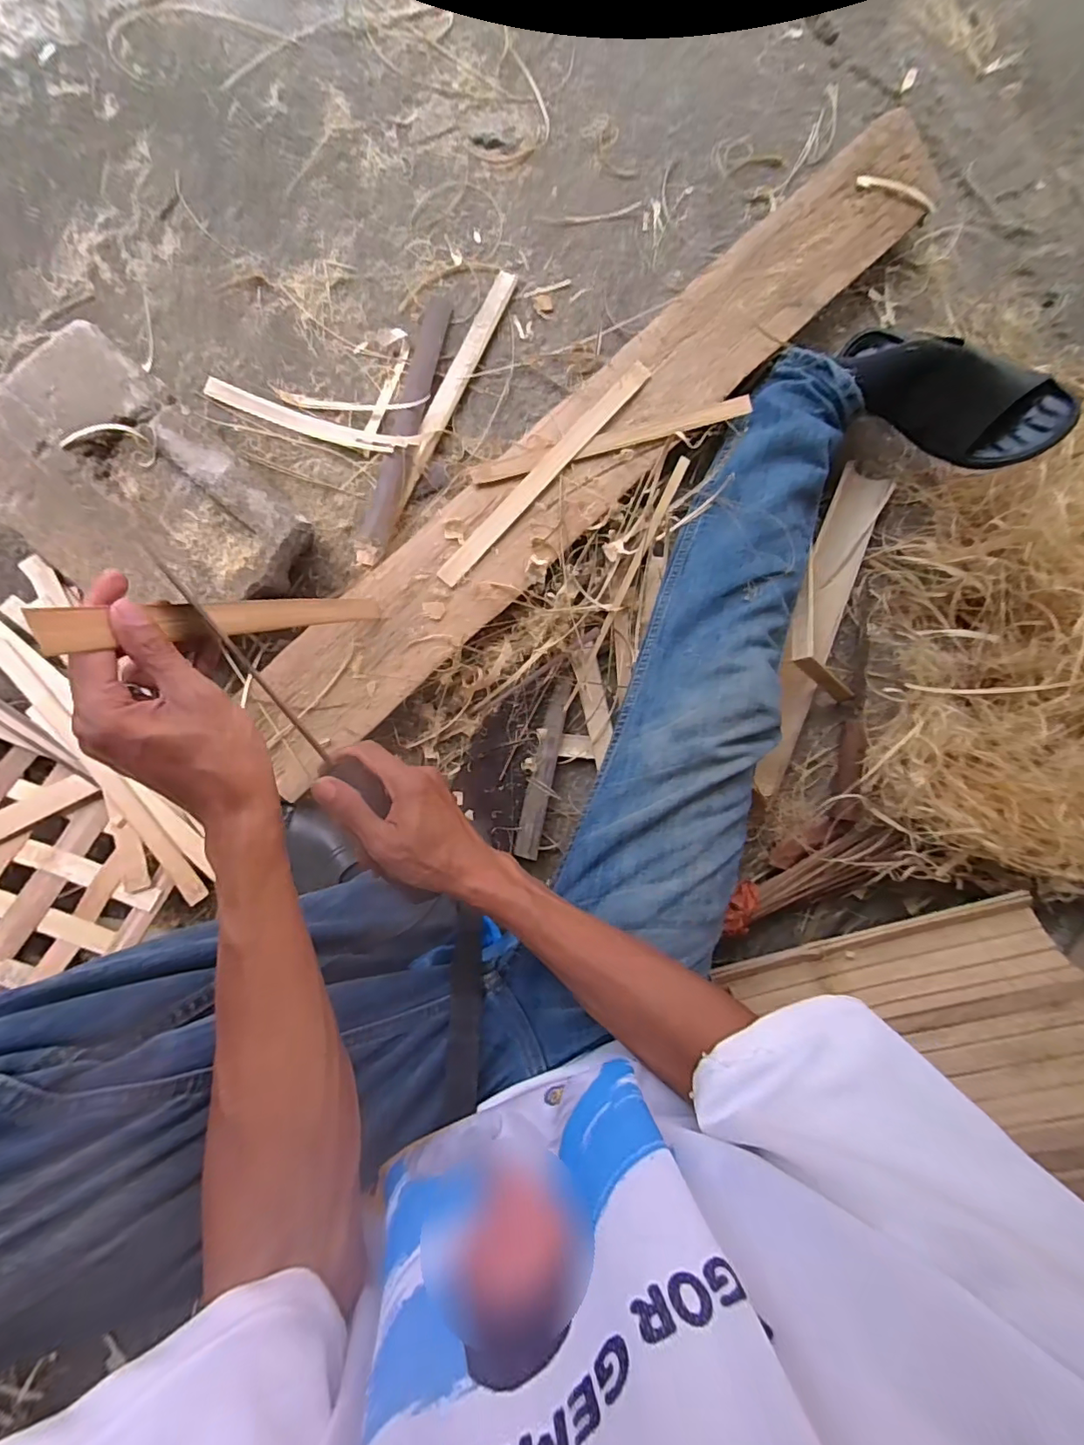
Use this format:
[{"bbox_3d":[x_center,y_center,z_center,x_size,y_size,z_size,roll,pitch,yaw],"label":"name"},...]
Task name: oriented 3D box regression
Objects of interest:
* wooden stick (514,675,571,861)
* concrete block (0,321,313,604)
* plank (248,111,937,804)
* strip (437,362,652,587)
[{"bbox_3d":[0.003,0.056,0.638,0.027,0.013,0.222,12,89,-9],"label":"wooden stick"},{"bbox_3d":[-0.410,-0.224,0.551,0.286,0.103,0.196,41,84,-6],"label":"concrete block"},{"bbox_3d":[0.063,-0.332,0.605,1.023,0.029,0.148,-43,95,-3],"label":"plank"},{"bbox_3d":[0.004,-0.286,0.595,0.024,0.006,0.337,42,88,-10],"label":"strip"}]

